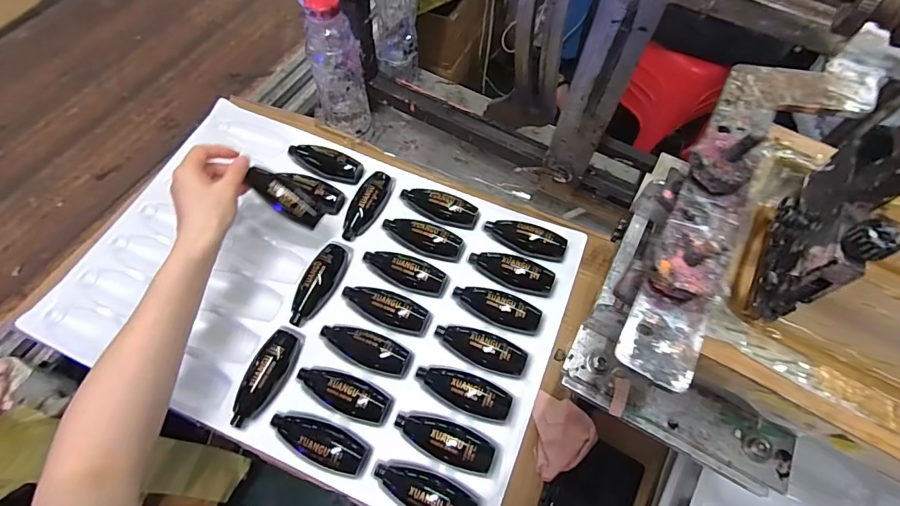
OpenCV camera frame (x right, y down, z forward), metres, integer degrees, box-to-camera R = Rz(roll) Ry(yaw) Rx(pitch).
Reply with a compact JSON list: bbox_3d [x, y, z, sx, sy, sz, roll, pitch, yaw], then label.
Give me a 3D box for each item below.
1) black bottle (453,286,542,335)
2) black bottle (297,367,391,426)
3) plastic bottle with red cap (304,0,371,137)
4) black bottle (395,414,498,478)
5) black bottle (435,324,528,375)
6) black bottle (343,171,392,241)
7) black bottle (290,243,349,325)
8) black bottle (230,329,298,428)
[{"bbox_3d":[0.053,0.057,0.498,0.098,0.025,0.038,24,65,10],"label":"black bottle"},{"bbox_3d":[-0.111,0.141,0.457,0.101,0.023,0.037,23,65,9],"label":"black bottle"},{"bbox_3d":[-0.145,-0.233,0.570,0.063,0.186,0.054,3,63,-1],"label":"plastic bottle with red cap"},{"bbox_3d":[-0.006,0.182,0.436,0.100,0.025,0.037,21,64,8],"label":"black bottle"},{"bbox_3d":[0.034,0.097,0.476,0.099,0.021,0.037,26,65,10],"label":"black bottle"},{"bbox_3d":[-0.104,-0.060,0.554,0.033,0.021,0.101,22,65,9],"label":"black bottle"},{"bbox_3d":[-0.148,0.033,0.503,0.032,0.023,0.102,21,65,8],"label":"black bottle"},{"bbox_3d":[-0.196,0.126,0.460,0.035,0.018,0.100,22,65,9],"label":"black bottle"}]

